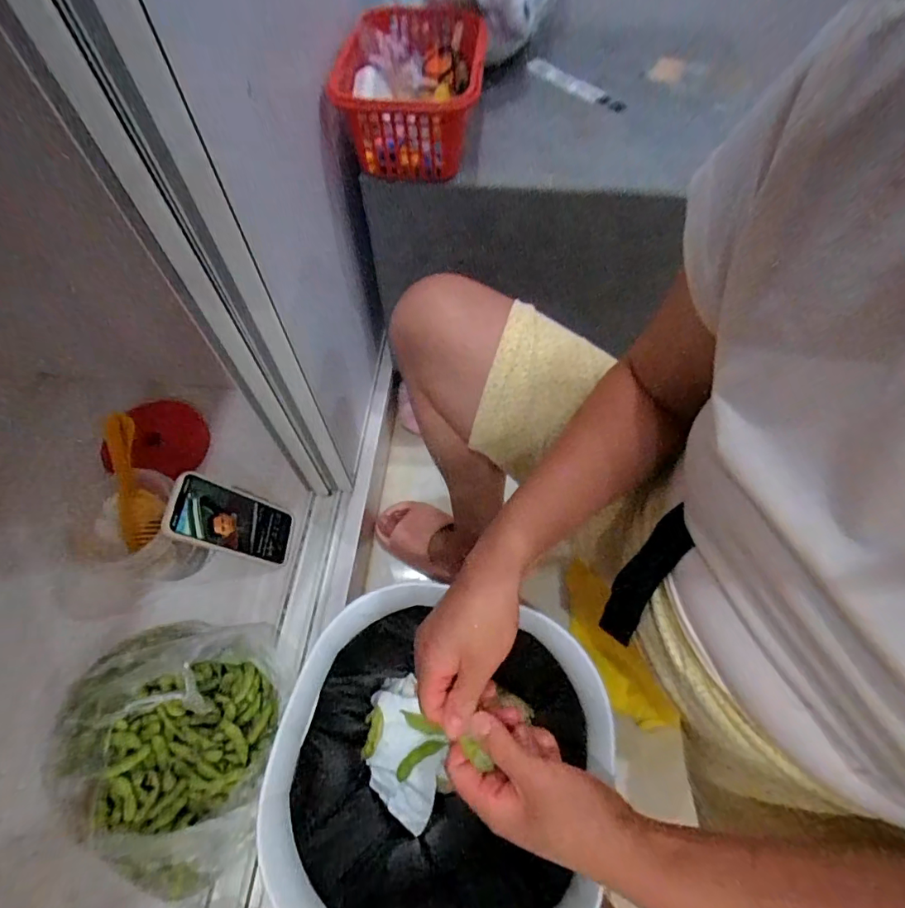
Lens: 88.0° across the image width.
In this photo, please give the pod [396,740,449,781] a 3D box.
[{"bbox_3d":[-0.037,0.329,0.509,0.057,0.008,0.017,-25,59,-26],"label":"pod"}]

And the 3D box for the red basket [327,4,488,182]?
[{"bbox_3d":[-0.039,-0.393,0.506,0.131,0.110,0.242,7,61,4],"label":"red basket"}]

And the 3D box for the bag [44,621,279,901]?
[{"bbox_3d":[-0.308,0.310,0.502,0.231,0.113,0.248,-6,61,-3],"label":"bag"}]

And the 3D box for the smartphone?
[{"bbox_3d":[-0.272,0.084,0.588,0.010,0.163,0.079,-17,56,29],"label":"smartphone"}]

